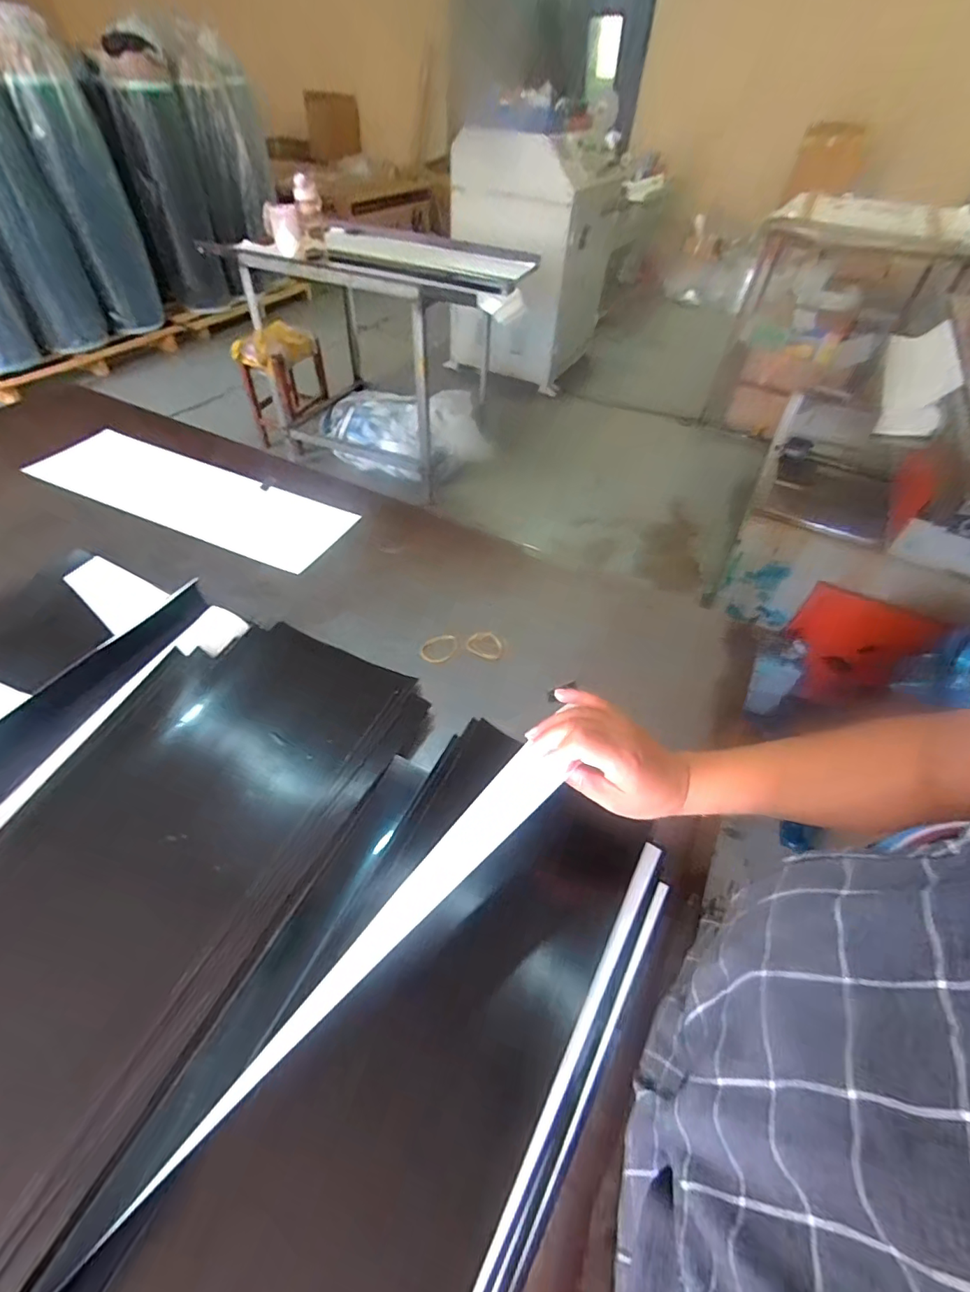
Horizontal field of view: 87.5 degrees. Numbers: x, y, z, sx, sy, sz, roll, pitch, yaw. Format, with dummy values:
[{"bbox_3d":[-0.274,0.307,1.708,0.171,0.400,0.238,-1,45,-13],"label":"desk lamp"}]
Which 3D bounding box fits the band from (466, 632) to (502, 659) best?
[{"bbox_3d":[0.001,-0.002,0.698,0.051,0.005,0.040,27,61,16],"label":"band"}]

